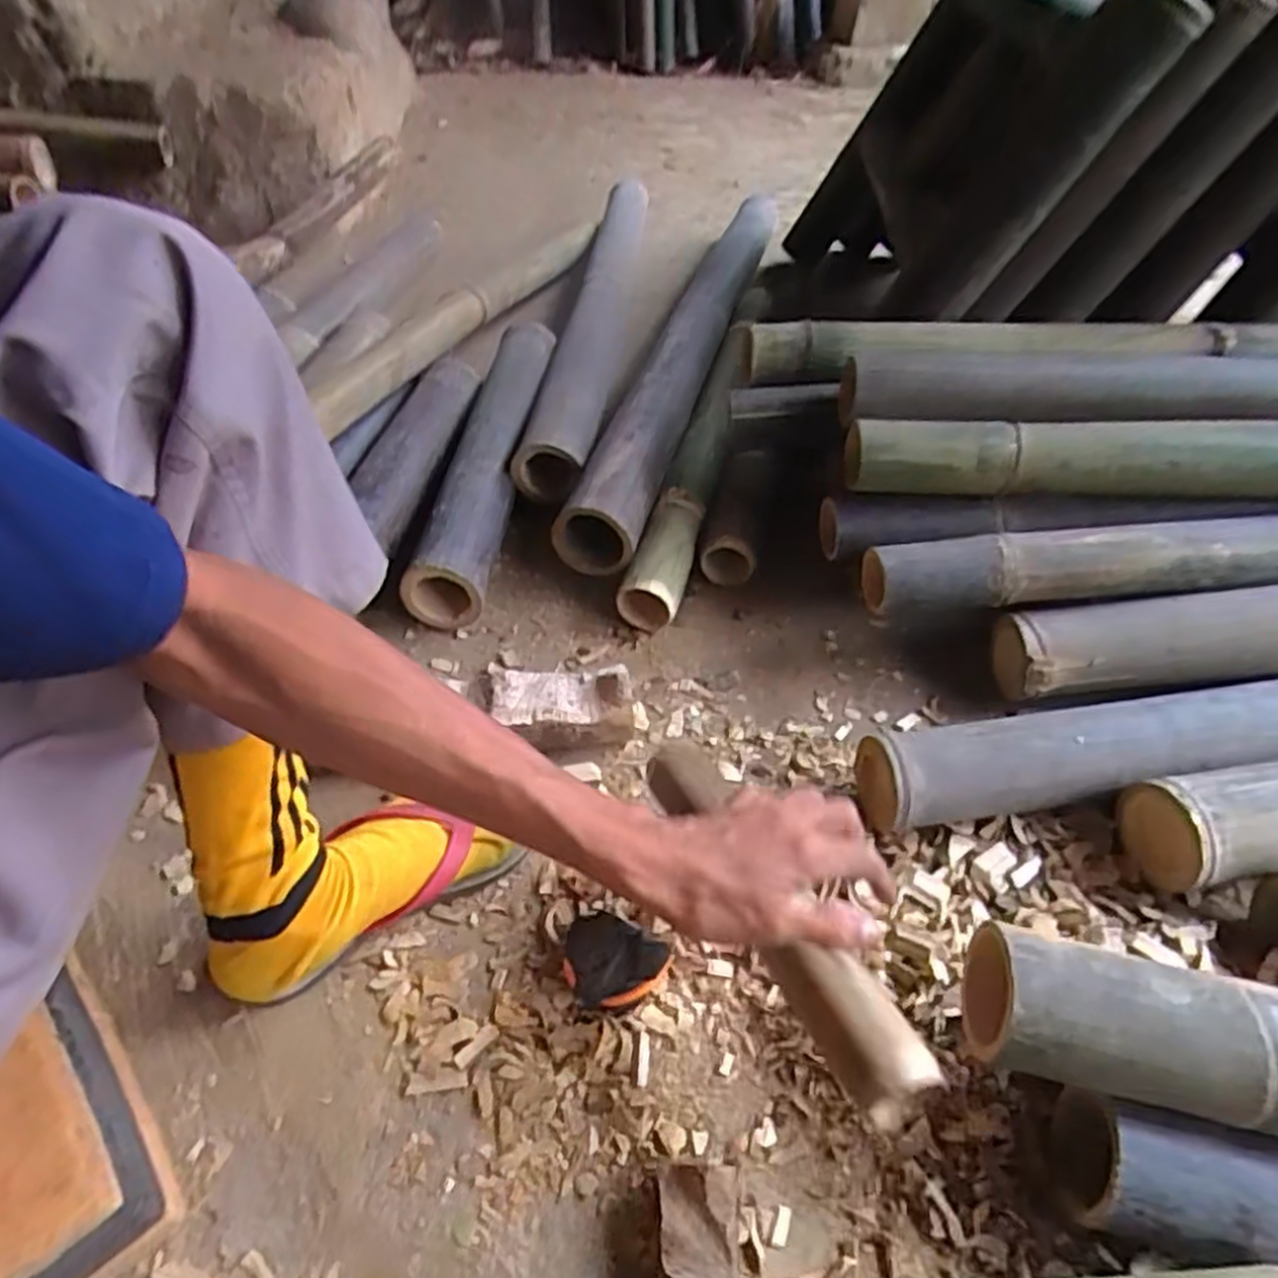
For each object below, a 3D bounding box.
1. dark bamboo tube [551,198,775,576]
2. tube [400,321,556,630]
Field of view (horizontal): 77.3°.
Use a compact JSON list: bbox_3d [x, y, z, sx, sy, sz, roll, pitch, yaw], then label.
[{"bbox_3d":[0.066,-0.375,1.030,0.085,0.097,0.784,12,50,11],"label":"dark bamboo tube"},{"bbox_3d":[-0.168,-0.221,0.921,0.072,0.073,0.487,4,49,3],"label":"tube"}]

